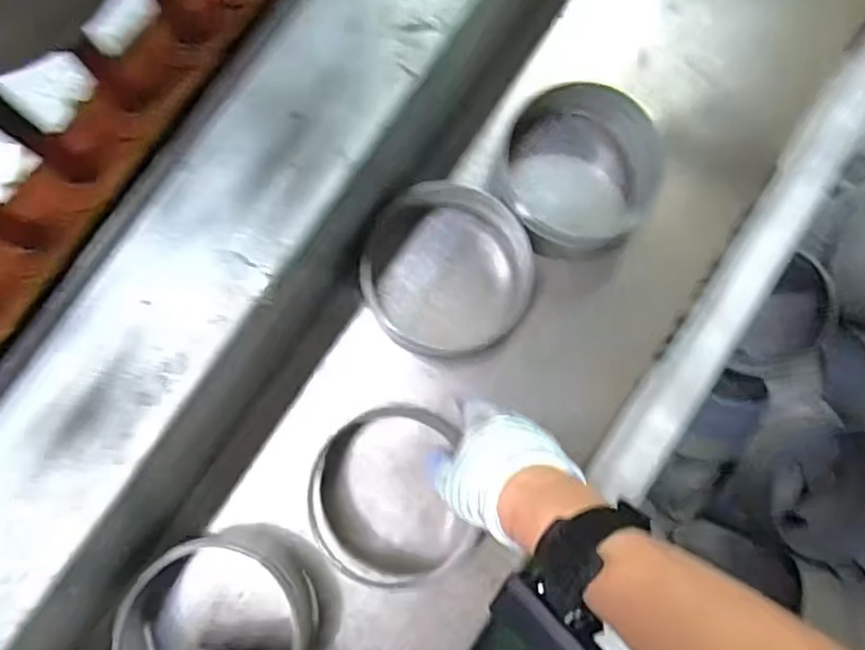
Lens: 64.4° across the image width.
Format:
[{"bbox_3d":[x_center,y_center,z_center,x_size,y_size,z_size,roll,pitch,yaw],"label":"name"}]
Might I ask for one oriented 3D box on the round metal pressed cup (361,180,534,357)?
[{"bbox_3d":[0.011,-0.045,0.575,0.130,0.062,0.145,-45,94,-6],"label":"round metal pressed cup"}]

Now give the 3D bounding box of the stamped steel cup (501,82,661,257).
[{"bbox_3d":[0.132,-0.135,0.601,0.130,0.048,0.146,-4,89,-8],"label":"stamped steel cup"}]

